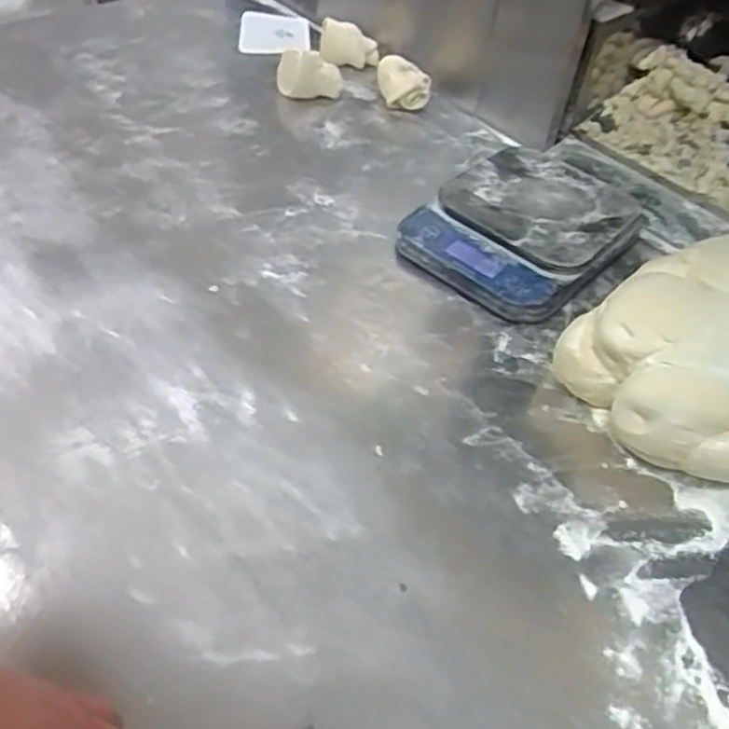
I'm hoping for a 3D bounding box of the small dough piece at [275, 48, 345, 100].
[{"bbox_3d":[-0.062,-0.317,0.813,0.079,0.039,0.046,14,47,7],"label":"small dough piece"}]

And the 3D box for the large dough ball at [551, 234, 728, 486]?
[{"bbox_3d":[0.262,-0.013,0.543,0.231,0.077,0.166,-27,55,-28],"label":"large dough ball"}]

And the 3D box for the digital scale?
[{"bbox_3d":[0.140,-0.121,0.658,0.154,0.033,0.197,33,52,23],"label":"digital scale"}]

